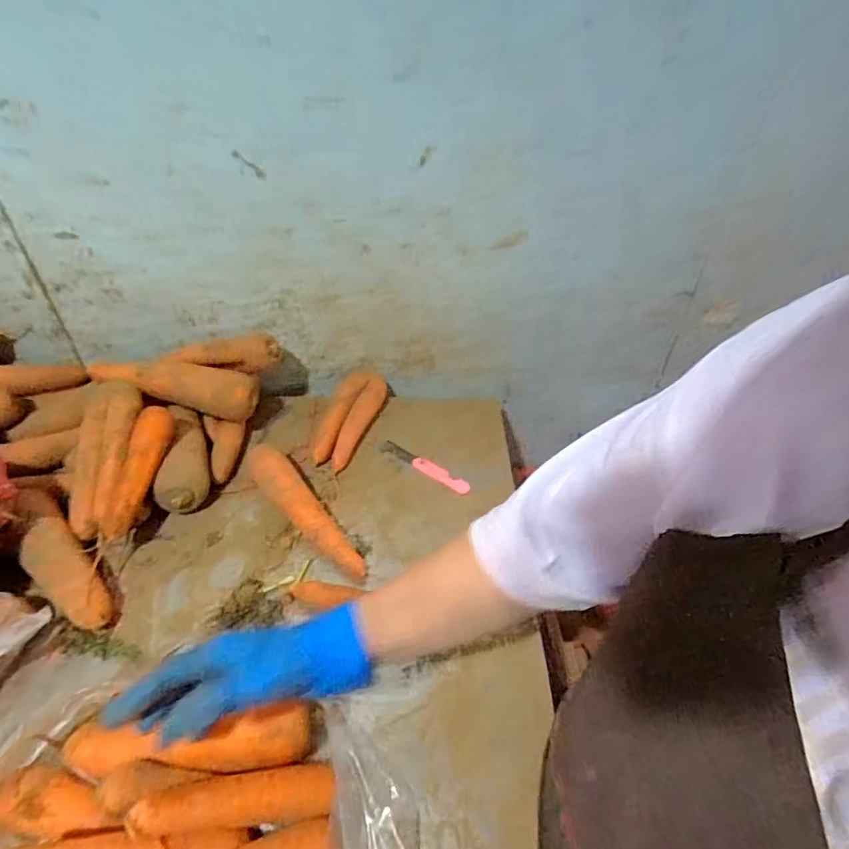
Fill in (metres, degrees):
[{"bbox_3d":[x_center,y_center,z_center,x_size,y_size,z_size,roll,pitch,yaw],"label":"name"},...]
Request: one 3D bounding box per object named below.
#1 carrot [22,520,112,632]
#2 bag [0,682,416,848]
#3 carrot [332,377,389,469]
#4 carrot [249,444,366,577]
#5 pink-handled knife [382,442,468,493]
[{"bbox_3d":[-0.390,0.168,0.579,0.151,0.056,0.055,32,50,30],"label":"carrot"},{"bbox_3d":[-0.169,0.308,0.386,0.297,0.089,0.212,-4,42,-6],"label":"bag"},{"bbox_3d":[-0.094,-0.006,0.780,0.029,0.031,0.180,12,43,12],"label":"carrot"},{"bbox_3d":[-0.150,0.102,0.652,0.046,0.048,0.219,-32,51,-32],"label":"carrot"},{"bbox_3d":[0.001,0.058,0.742,0.144,0.015,0.021,27,48,26],"label":"pink-handled knife"}]

